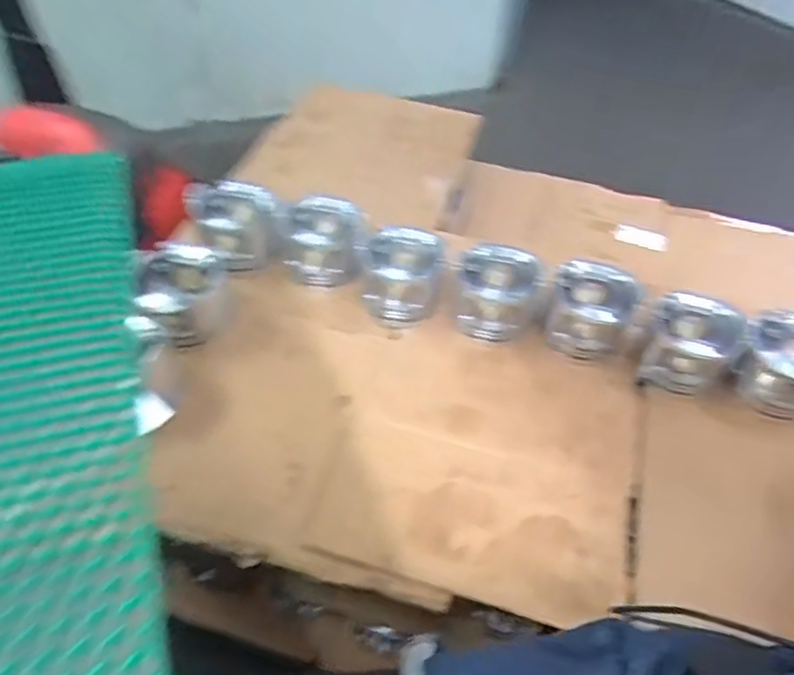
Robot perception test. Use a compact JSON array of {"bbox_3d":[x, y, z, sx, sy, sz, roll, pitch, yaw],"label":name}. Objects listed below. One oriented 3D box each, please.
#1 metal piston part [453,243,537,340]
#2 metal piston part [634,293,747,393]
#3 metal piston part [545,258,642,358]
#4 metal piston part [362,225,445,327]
[{"bbox_3d":[0.133,-0.059,0.830,0.112,0.087,0.109,13,47,7],"label":"metal piston part"},{"bbox_3d":[0.381,0.010,0.797,0.111,0.086,0.106,24,49,17],"label":"metal piston part"},{"bbox_3d":[0.258,-0.035,0.821,0.113,0.087,0.112,15,47,9],"label":"metal piston part"},{"bbox_3d":[0.006,-0.084,0.836,0.110,0.092,0.104,6,46,1],"label":"metal piston part"}]

